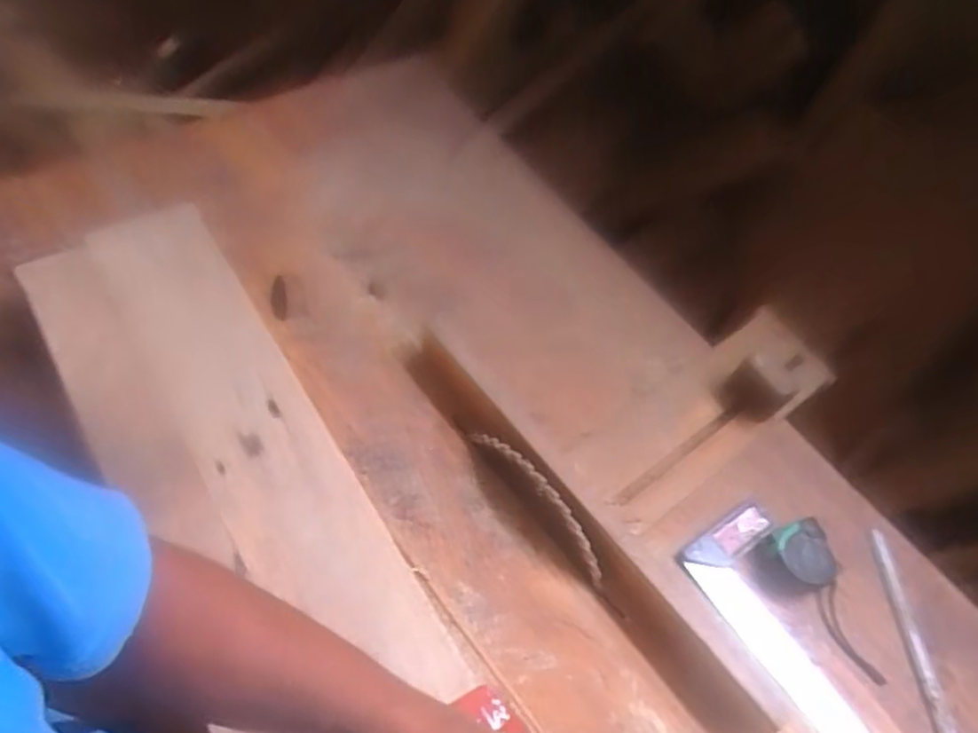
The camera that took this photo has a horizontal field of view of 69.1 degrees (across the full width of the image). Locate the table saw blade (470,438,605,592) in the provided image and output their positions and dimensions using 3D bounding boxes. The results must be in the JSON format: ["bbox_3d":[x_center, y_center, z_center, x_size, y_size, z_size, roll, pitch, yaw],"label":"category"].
[{"bbox_3d":[0.051,0.134,0.741,0.010,0.066,0.207,-31,61,-26],"label":"table saw blade"}]

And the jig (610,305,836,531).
[{"bbox_3d":[0.269,0.046,0.828,0.362,0.070,0.123,-31,66,-26],"label":"jig"}]

